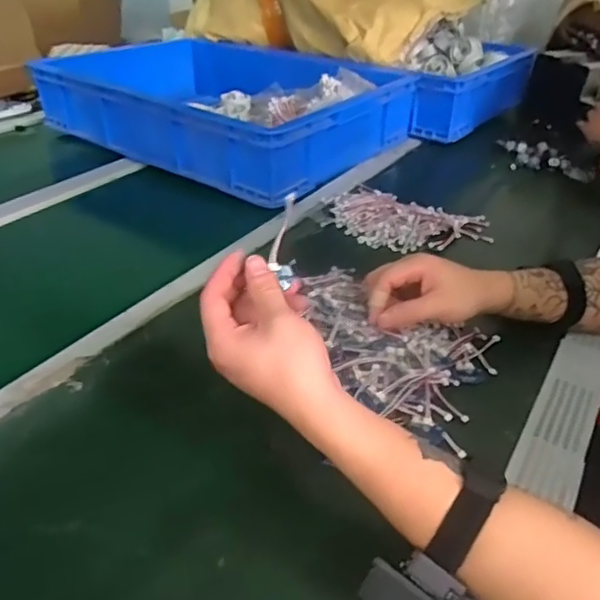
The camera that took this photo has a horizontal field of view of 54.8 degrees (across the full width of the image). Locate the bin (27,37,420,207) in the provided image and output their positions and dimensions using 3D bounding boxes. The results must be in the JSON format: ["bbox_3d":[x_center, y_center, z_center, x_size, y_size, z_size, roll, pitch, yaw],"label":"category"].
[{"bbox_3d":[-0.143,-0.369,1.086,0.594,0.121,0.427,24,39,30],"label":"bin"}]

